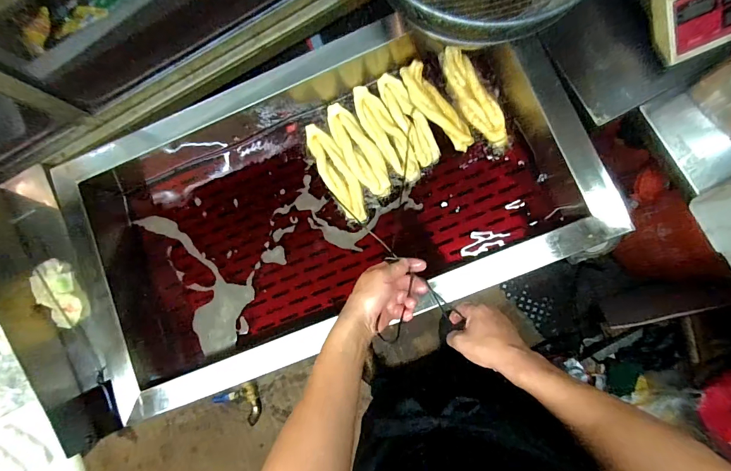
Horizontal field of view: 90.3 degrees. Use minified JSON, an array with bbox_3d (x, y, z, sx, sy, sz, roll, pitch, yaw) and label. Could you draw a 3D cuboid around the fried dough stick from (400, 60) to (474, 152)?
[{"bbox_3d":[0.138,-0.256,0.729,0.056,0.027,0.201,-33,81,3],"label":"fried dough stick"}]

